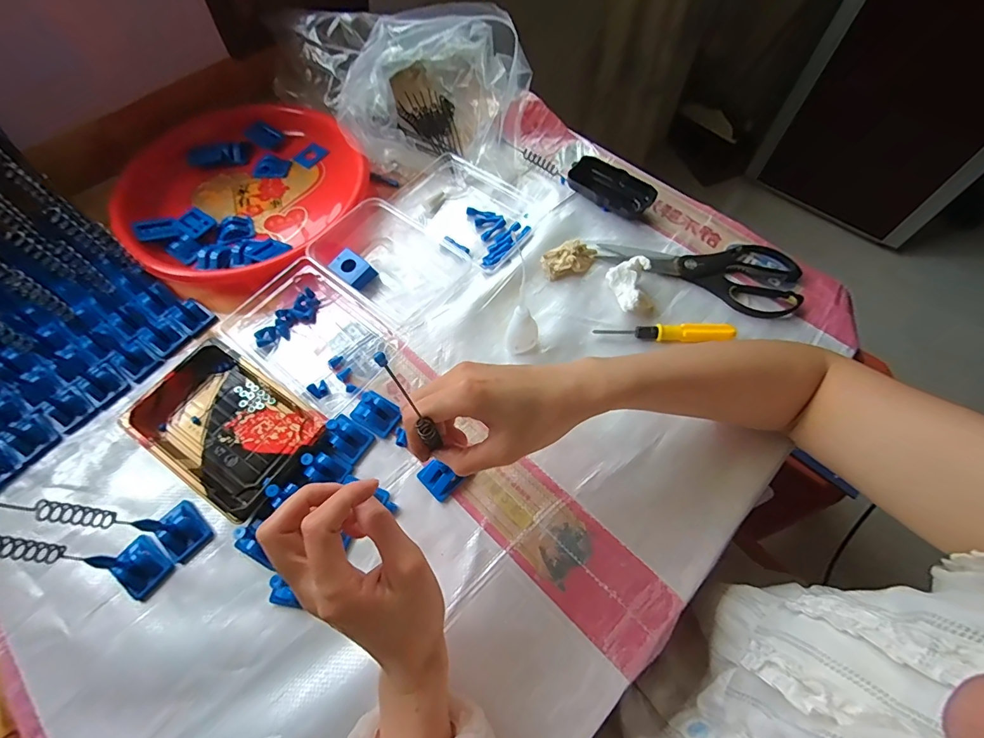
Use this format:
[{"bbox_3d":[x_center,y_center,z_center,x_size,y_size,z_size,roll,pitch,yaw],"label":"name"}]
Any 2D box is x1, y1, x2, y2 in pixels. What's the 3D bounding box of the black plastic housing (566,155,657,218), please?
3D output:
[{"bbox_3d":[0.147,-0.226,0.544,0.108,0.025,0.054,35,68,16],"label":"black plastic housing"}]

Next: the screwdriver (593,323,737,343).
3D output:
[{"bbox_3d":[0.181,-0.036,0.455,0.140,0.019,0.019,1,63,1],"label":"screwdriver"}]

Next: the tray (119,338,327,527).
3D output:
[{"bbox_3d":[-0.244,0.054,0.406,0.166,0.025,0.111,32,67,15],"label":"tray"}]

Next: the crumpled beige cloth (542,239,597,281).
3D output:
[{"bbox_3d":[0.091,-0.127,0.496,0.065,0.025,0.036,-7,63,-4],"label":"crumpled beige cloth"}]

